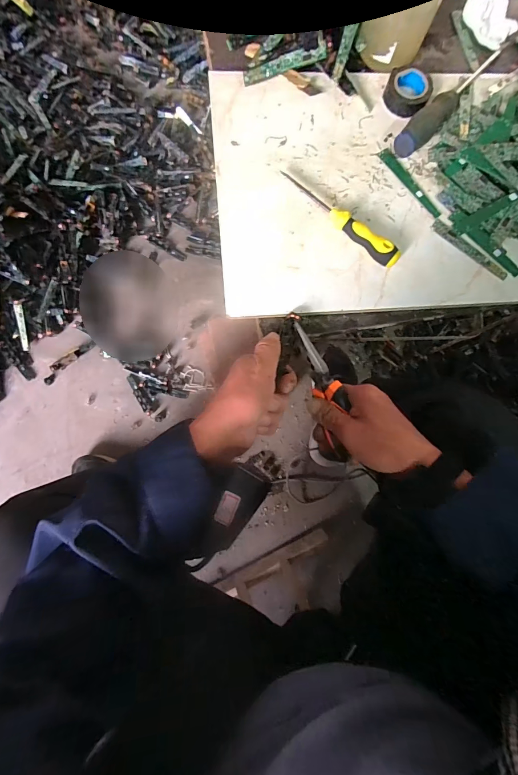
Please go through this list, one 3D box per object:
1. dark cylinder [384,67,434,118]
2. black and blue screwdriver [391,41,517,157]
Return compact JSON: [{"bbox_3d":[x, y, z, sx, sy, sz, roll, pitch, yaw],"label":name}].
[{"bbox_3d":[0.173,-0.345,0.399,0.050,0.020,0.045,24,79,-1],"label":"dark cylinder"},{"bbox_3d":[0.236,-0.349,0.396,0.025,0.033,0.252,42,79,3],"label":"black and blue screwdriver"}]

